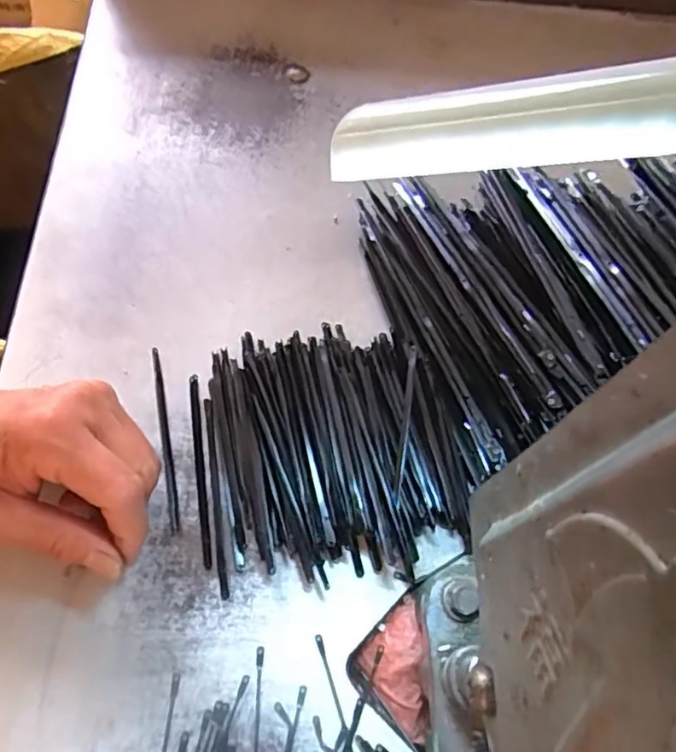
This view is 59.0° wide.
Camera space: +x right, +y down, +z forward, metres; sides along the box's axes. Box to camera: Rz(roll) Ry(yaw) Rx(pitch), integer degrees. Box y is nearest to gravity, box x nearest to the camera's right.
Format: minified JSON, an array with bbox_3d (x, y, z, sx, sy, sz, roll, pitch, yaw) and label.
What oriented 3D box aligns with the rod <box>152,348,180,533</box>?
[{"bbox_3d":[-0.089,0.030,0.307,0.005,0.008,0.097,-9,66,-11],"label":"rod"}]

